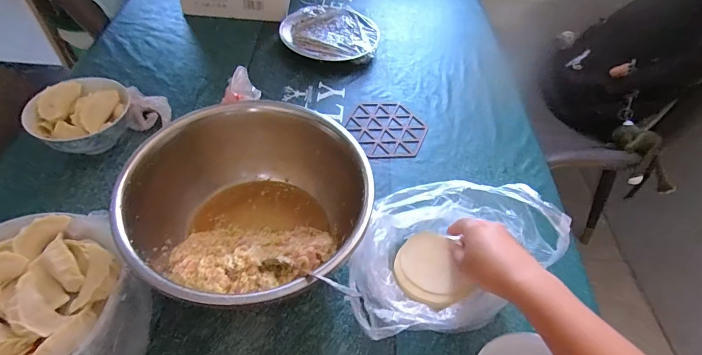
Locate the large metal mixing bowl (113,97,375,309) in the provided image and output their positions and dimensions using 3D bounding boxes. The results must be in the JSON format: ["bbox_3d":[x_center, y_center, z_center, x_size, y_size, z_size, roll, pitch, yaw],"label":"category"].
[{"bbox_3d":[-0.107,0.040,0.445,0.247,0.114,0.247,2,50,-3],"label":"large metal mixing bowl"}]

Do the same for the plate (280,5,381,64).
[{"bbox_3d":[-0.041,-0.286,0.781,0.189,0.031,0.177,2,50,-3],"label":"plate"}]

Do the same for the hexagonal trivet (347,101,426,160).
[{"bbox_3d":[0.060,-0.081,0.635,0.118,0.004,0.132,-19,54,-19],"label":"hexagonal trivet"}]

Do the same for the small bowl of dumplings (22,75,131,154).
[{"bbox_3d":[-0.370,-0.079,0.548,0.124,0.069,0.120,2,50,-3],"label":"small bowl of dumplings"}]

